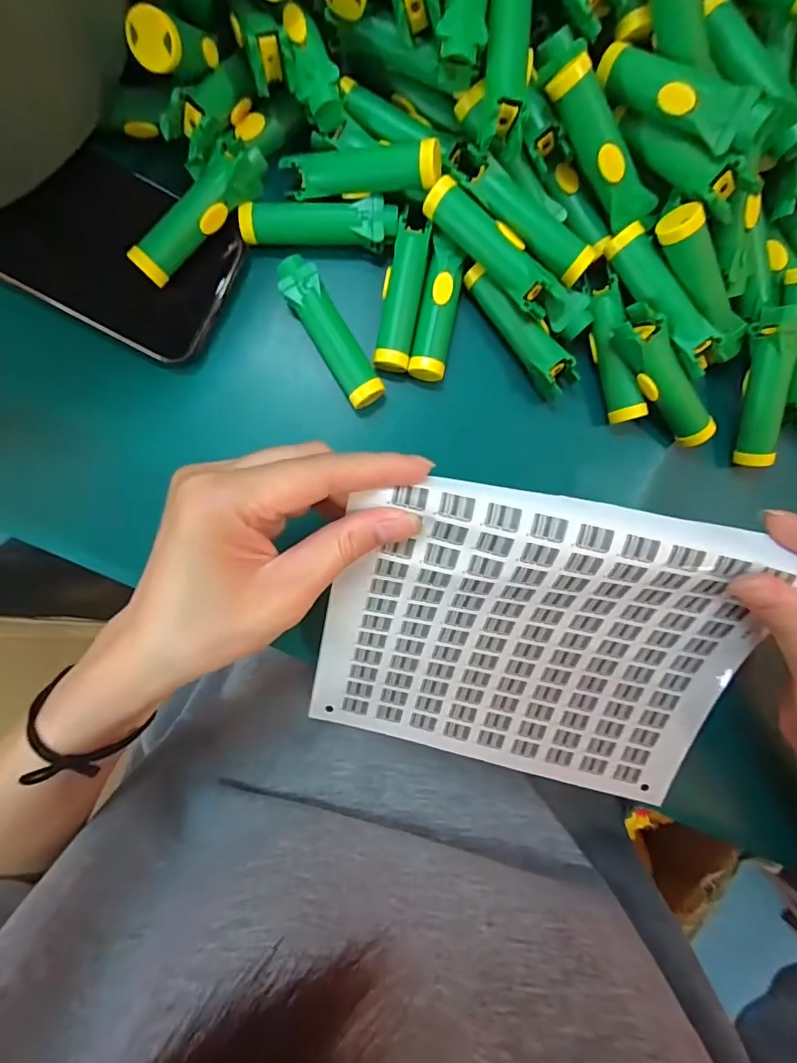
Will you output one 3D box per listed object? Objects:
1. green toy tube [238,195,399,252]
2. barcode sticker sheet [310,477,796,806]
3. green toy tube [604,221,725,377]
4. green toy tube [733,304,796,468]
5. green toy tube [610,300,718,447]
[{"bbox_3d":[-0.041,-0.160,0.256,0.079,0.016,0.019,0,91,-2],"label":"green toy tube"},{"bbox_3d":[0.067,0.060,0.247,0.202,0.014,0.167,12,122,-2],"label":"barcode sticker sheet"},{"bbox_3d":[0.132,-0.114,0.246,0.018,0.017,0.078,-35,92,-1],"label":"green toy tube"},{"bbox_3d":[0.197,-0.075,0.261,0.019,0.014,0.080,-5,113,-1],"label":"green toy tube"},{"bbox_3d":[0.138,-0.077,0.255,0.019,0.019,0.080,-43,110,0],"label":"green toy tube"}]

